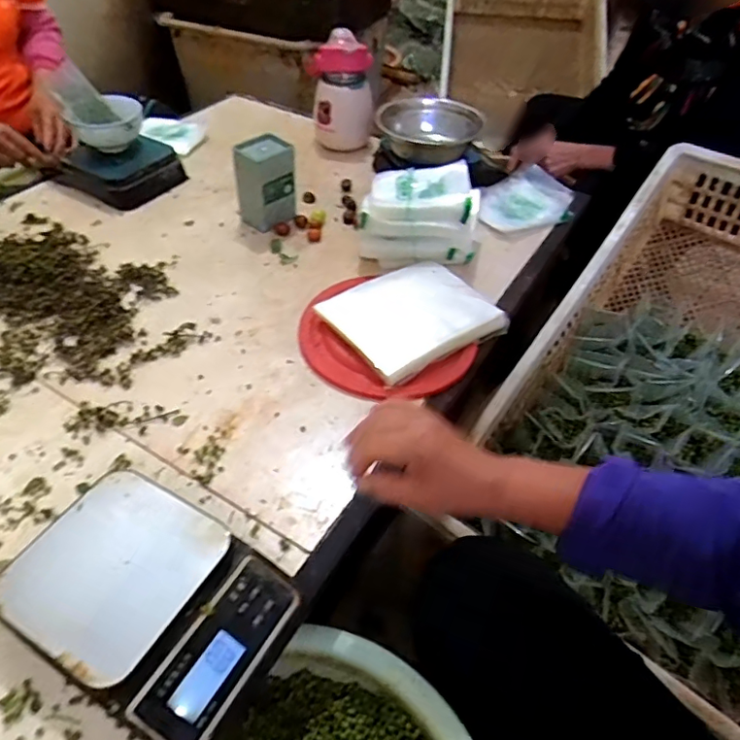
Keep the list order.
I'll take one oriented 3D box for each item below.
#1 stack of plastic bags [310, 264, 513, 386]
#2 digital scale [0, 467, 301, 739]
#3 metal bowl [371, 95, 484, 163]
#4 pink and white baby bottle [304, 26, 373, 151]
[{"bbox_3d":[0.063,-0.071,0.711,0.203,0.020,0.144,-26,65,-27],"label":"stack of plastic bags"},{"bbox_3d":[-0.181,0.186,0.459,0.211,0.051,0.155,23,49,18],"label":"digital scale"},{"bbox_3d":[0.096,-0.418,0.969,0.171,0.058,0.165,2,46,-2],"label":"metal bowl"},{"bbox_3d":[-0.056,-0.529,1.054,0.110,0.175,0.103,-11,48,-13],"label":"pink and white baby bottle"}]

